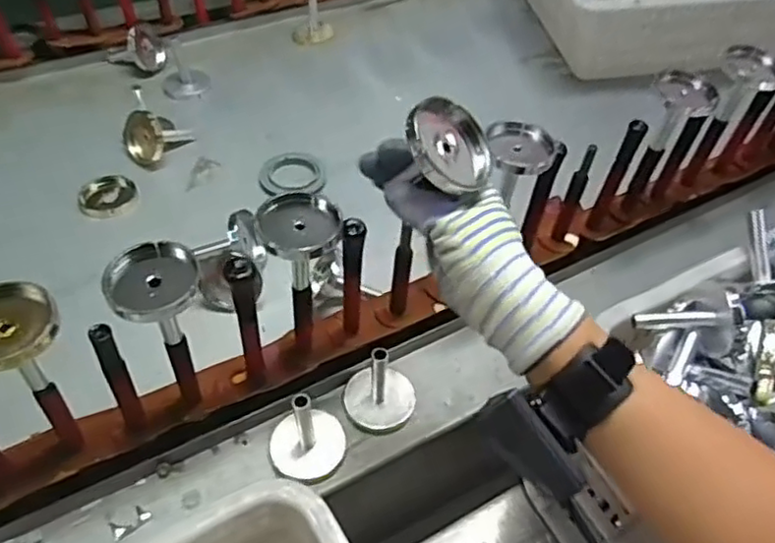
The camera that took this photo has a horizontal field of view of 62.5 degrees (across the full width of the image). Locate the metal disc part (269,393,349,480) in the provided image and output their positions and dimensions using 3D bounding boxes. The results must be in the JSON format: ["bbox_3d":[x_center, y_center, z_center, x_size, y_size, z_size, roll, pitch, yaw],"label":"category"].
[{"bbox_3d":[-0.066,0.133,0.532,0.065,0.071,0.061,2,50,-3],"label":"metal disc part"}]

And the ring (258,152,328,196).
[{"bbox_3d":[-0.118,-0.122,0.796,0.083,0.013,0.066,-3,51,-7],"label":"ring"}]

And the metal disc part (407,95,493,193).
[{"bbox_3d":[0.040,-0.081,0.405,0.061,0.007,0.064,53,47,-11],"label":"metal disc part"}]

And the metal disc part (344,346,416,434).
[{"bbox_3d":[-0.005,0.099,0.564,0.061,0.070,0.059,-3,51,-7],"label":"metal disc part"}]

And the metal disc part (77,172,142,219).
[{"bbox_3d":[-0.333,-0.095,0.763,0.064,0.021,0.067,2,50,-3],"label":"metal disc part"}]

